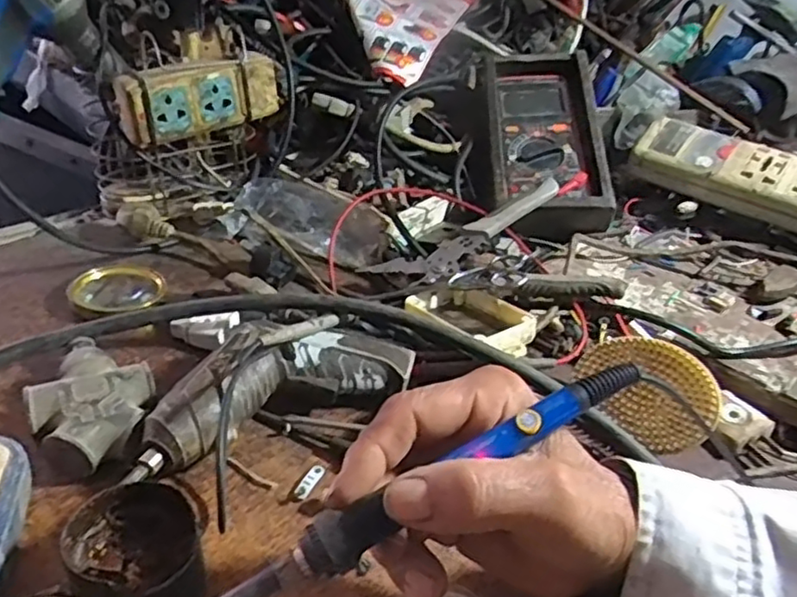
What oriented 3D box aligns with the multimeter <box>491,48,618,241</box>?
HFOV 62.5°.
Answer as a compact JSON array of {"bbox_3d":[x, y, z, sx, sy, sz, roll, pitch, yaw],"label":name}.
[{"bbox_3d":[0.139,-0.163,0.652,0.117,0.061,0.231,3,63,-5],"label":"multimeter"}]

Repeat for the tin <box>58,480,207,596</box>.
[{"bbox_3d":[-0.124,0.121,0.313,0.057,0.046,0.054,4,35,-3],"label":"tin"}]

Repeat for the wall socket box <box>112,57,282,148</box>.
[{"bbox_3d":[-0.164,-0.170,0.556,0.138,0.056,0.022,-20,42,-32],"label":"wall socket box"}]

